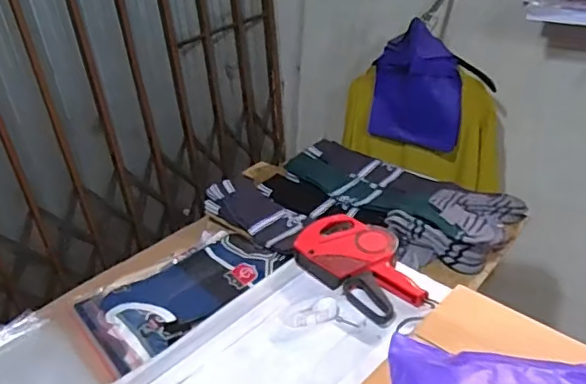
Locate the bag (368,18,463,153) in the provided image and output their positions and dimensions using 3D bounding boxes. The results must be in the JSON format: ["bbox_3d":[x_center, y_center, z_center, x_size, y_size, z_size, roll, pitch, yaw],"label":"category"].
[{"bbox_3d":[0.331,-0.285,1.554,0.252,0.343,0.078,20,41,34],"label":"bag"}]

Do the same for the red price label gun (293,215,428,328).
[{"bbox_3d":[0.111,0.113,0.901,0.123,0.050,0.218,-27,39,-30],"label":"red price label gun"}]

